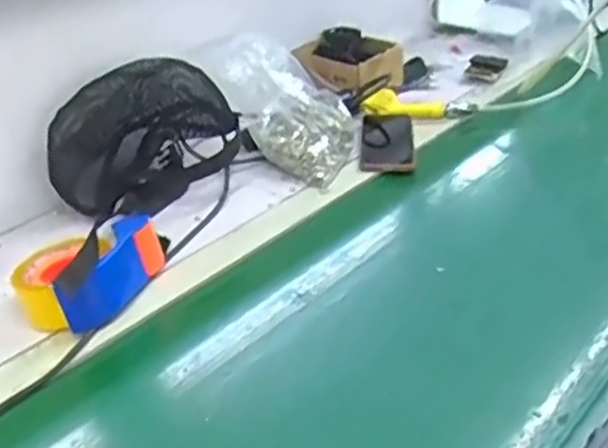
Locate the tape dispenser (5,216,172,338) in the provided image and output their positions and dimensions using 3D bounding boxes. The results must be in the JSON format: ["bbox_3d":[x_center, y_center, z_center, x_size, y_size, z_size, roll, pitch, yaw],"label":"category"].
[{"bbox_3d":[-0.231,0.041,0.757,0.108,0.067,0.157,13,35,23],"label":"tape dispenser"}]

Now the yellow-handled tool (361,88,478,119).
[{"bbox_3d":[0.183,-0.189,1.120,0.180,0.034,0.050,-4,32,-2],"label":"yellow-handled tool"}]

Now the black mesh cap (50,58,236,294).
[{"bbox_3d":[-0.219,-0.119,0.928,0.143,0.160,0.222,26,41,37],"label":"black mesh cap"}]

